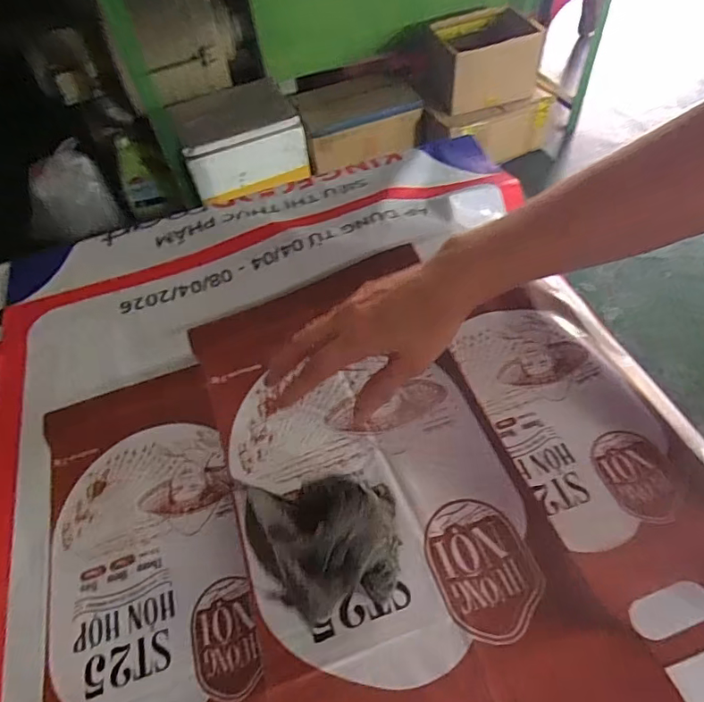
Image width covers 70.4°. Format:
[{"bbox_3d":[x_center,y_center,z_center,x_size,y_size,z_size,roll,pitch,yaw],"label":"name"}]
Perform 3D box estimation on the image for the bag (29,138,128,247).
[{"bbox_3d":[-0.890,-0.491,1.580,0.235,0.237,0.181,-23,55,-12],"label":"bag"}]

